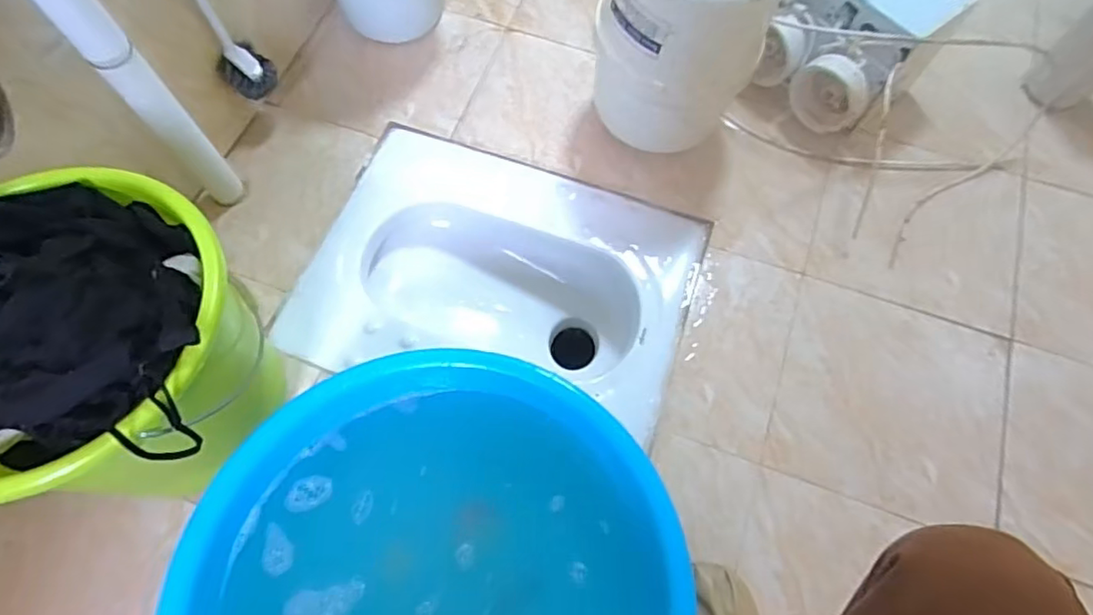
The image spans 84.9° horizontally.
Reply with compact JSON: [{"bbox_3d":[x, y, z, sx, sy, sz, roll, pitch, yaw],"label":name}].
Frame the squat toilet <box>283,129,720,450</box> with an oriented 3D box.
[{"bbox_3d":[-0.066,-0.017,0.962,0.552,0.169,0.406,17,68,9],"label":"squat toilet"}]

